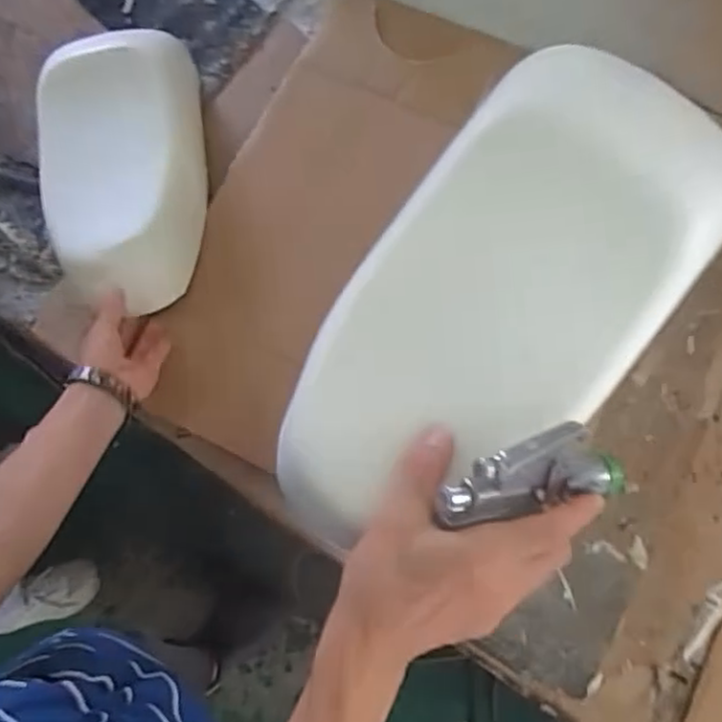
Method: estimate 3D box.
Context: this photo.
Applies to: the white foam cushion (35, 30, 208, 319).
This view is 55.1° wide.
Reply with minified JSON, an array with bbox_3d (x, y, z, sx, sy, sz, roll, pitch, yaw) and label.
[{"bbox_3d":[-0.281,-0.235,0.813,0.179,0.070,0.358,-8,72,-1],"label":"white foam cushion"}]

